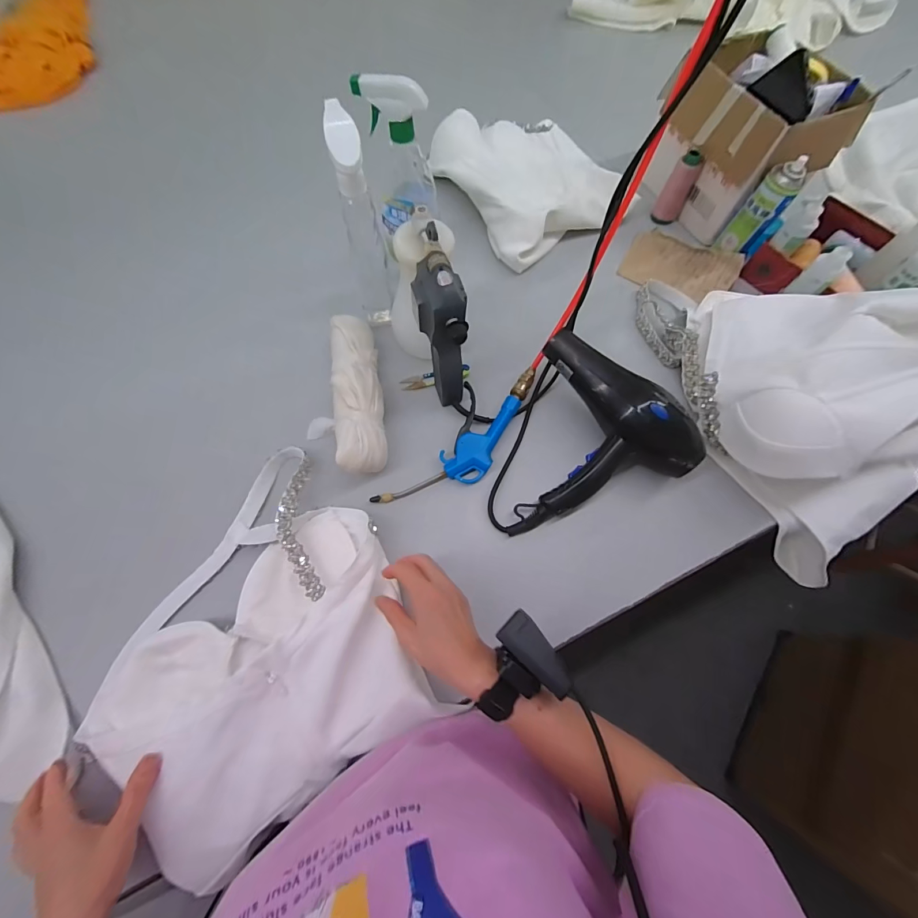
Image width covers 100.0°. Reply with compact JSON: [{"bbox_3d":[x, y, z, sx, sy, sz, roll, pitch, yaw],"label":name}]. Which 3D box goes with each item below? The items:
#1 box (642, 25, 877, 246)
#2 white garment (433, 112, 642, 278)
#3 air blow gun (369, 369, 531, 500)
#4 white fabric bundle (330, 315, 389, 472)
[{"bbox_3d":[0.465,-0.535,0.649,0.178,0.212,0.255,-32,72,-14],"label":"box"},{"bbox_3d":[0.131,-0.517,0.705,0.272,0.078,0.309,-27,71,-12],"label":"white garment"},{"bbox_3d":[0.008,-0.027,0.523,0.094,0.031,0.267,34,71,12],"label":"air blow gun"},{"bbox_3d":[-0.138,-0.095,0.530,0.061,0.067,0.247,-8,68,-5],"label":"white fabric bundle"}]

